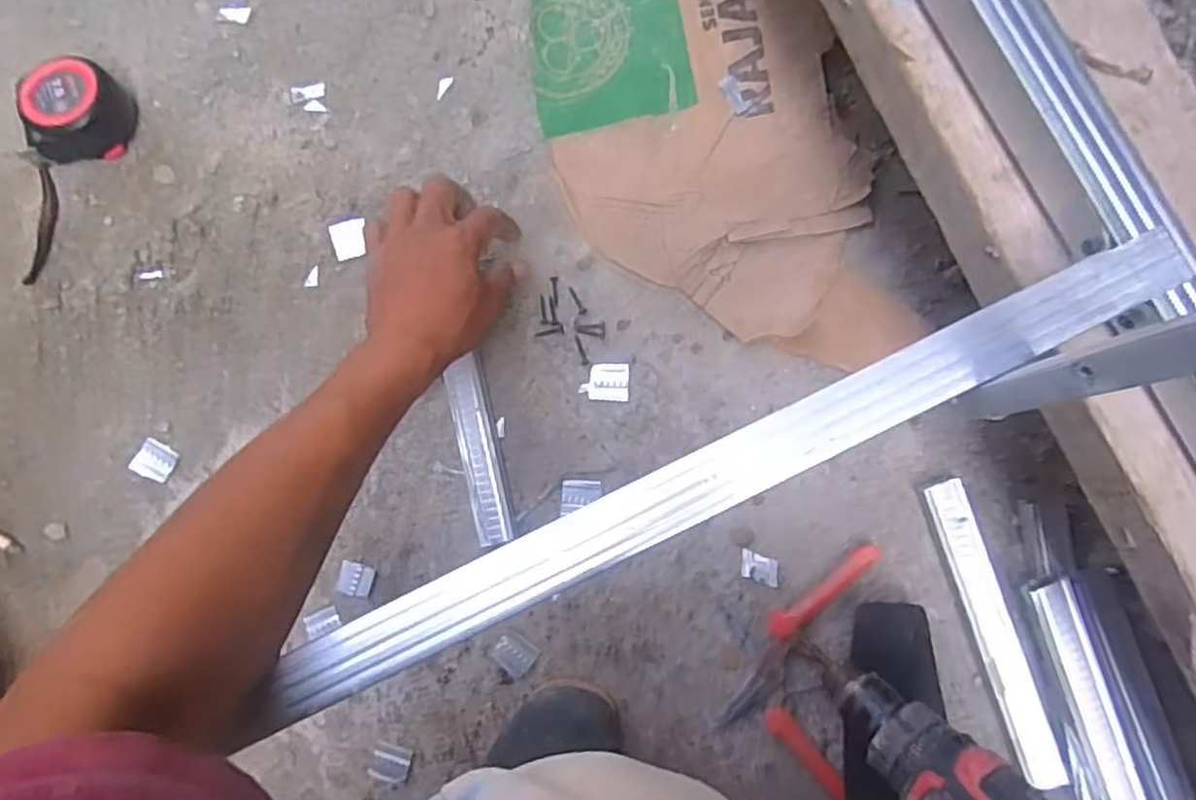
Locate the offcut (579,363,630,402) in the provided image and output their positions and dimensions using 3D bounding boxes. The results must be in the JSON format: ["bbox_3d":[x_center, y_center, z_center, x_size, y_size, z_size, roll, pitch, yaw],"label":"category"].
[{"bbox_3d":[0.005,-0.013,0.549,0.036,0.004,0.028,1,88,7],"label":"offcut"}]

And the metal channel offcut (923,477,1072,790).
[{"bbox_3d":[0.273,0.160,0.502,0.027,0.013,0.213,-18,85,6],"label":"metal channel offcut"}]

